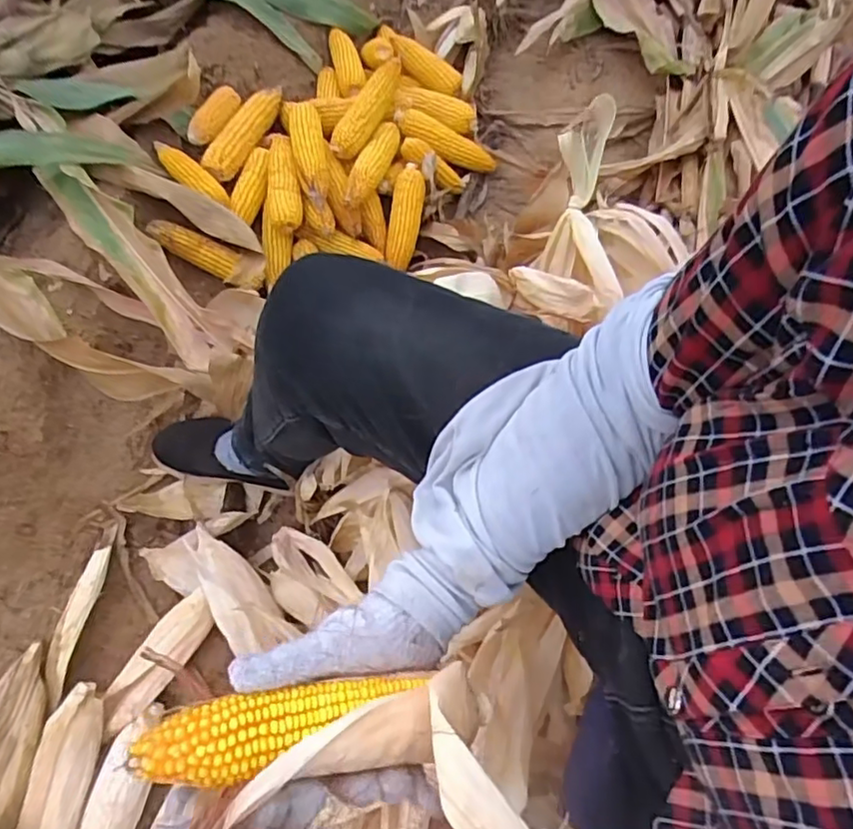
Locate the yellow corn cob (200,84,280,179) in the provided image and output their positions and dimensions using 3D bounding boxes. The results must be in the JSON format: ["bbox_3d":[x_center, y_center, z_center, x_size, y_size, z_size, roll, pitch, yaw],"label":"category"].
[{"bbox_3d":[-0.313,-0.488,1.074,0.042,0.043,0.217,23,66,12],"label":"yellow corn cob"}]

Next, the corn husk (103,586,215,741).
[{"bbox_3d":[-0.337,0.306,0.769,0.064,0.036,0.193,40,91,18],"label":"corn husk"}]

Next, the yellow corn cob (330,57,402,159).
[{"bbox_3d":[-0.100,-0.541,1.064,0.054,0.061,0.208,28,79,14],"label":"yellow corn cob"}]

